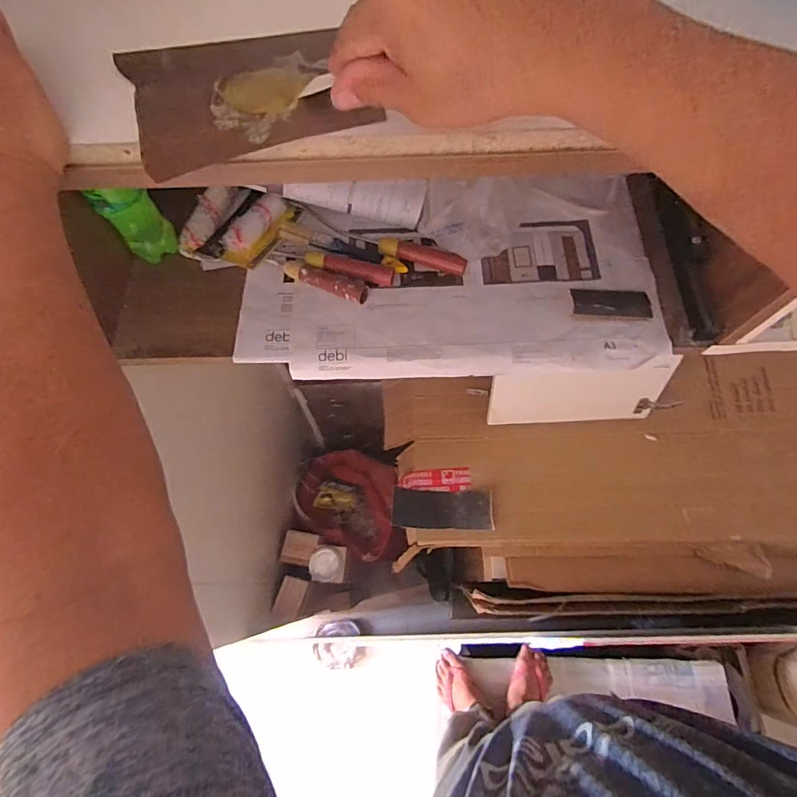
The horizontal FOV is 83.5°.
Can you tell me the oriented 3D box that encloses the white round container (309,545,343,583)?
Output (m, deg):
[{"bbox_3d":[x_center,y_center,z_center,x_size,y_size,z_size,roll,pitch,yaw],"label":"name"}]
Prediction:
[{"bbox_3d":[-0.224,0.510,1.379,0.098,0.034,0.105,-1,68,2],"label":"white round container"}]

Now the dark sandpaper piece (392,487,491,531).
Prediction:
[{"bbox_3d":[0.106,0.262,1.058,0.236,0.049,0.093,0,68,2],"label":"dark sandpaper piece"}]

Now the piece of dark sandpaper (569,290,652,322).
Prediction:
[{"bbox_3d":[0.270,-0.122,0.570,0.093,0.010,0.050,7,57,7],"label":"piece of dark sandpaper"}]

